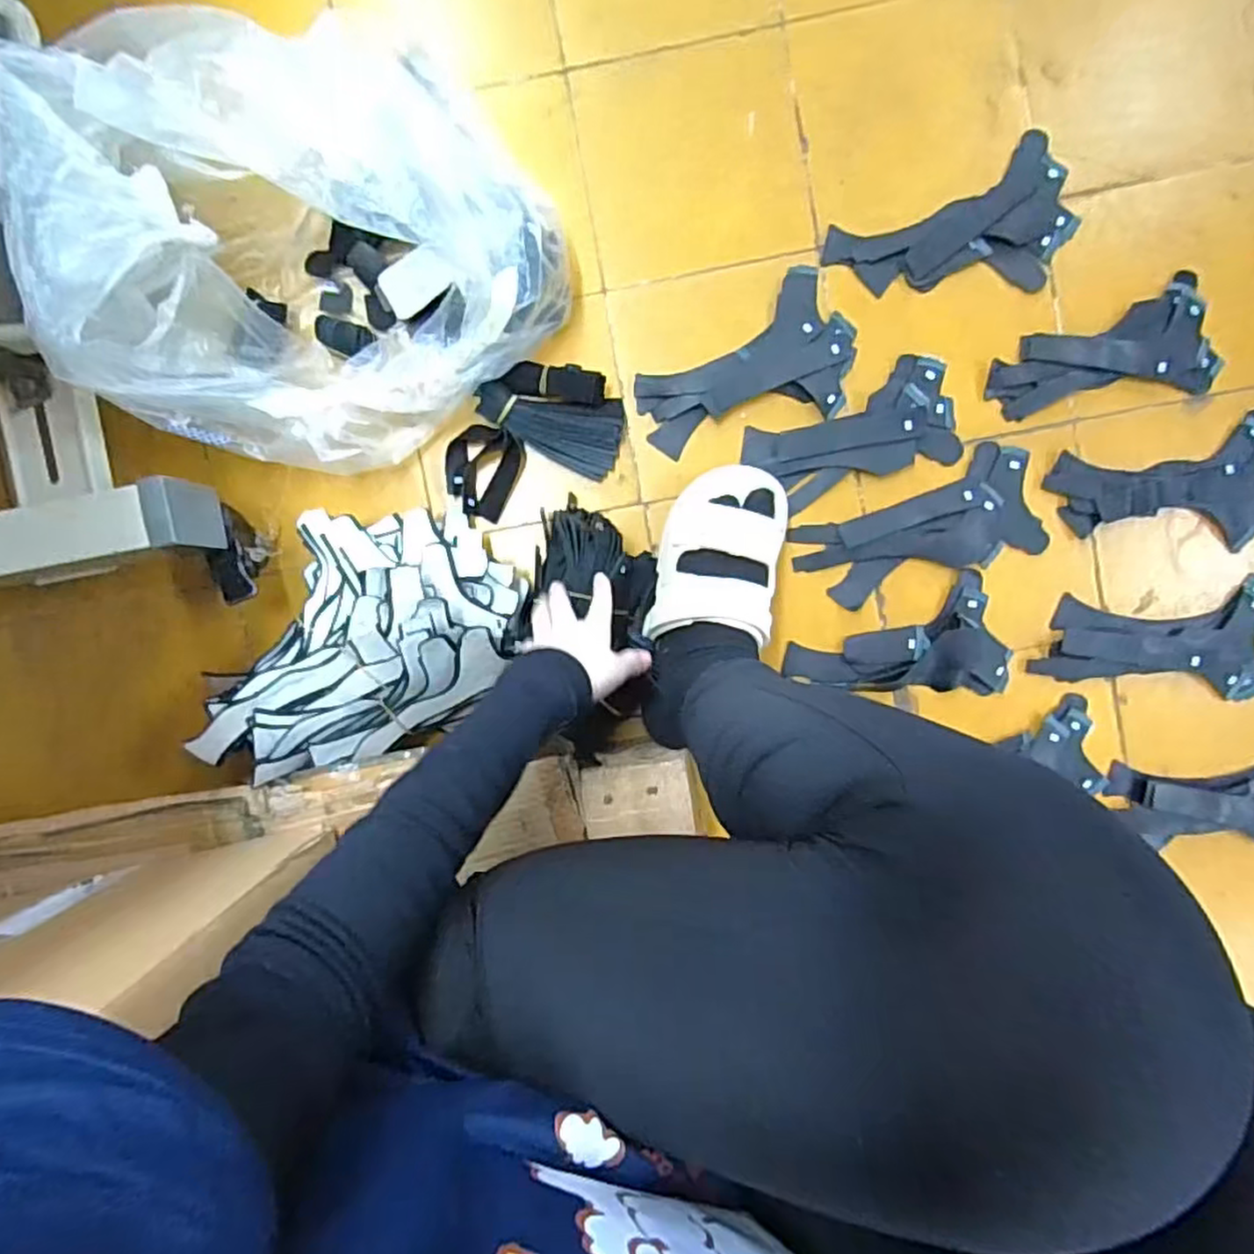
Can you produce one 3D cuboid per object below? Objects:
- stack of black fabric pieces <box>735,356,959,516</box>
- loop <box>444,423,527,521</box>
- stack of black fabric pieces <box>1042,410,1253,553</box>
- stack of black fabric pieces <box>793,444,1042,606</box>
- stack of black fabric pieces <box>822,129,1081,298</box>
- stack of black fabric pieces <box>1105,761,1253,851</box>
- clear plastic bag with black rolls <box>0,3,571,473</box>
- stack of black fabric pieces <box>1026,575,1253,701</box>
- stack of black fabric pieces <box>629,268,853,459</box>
[{"bbox_3d":[0.208,-0.177,0.653,0.190,0.014,0.097,-18,92,2],"label":"stack of black fabric pieces"},{"bbox_3d":[-0.134,-0.145,0.661,0.070,0.018,0.082,13,93,0],"label":"loop"},{"bbox_3d":[0.499,-0.121,0.647,0.205,0.011,0.109,-12,93,2],"label":"stack of black fabric pieces"},{"bbox_3d":[0.270,-0.090,0.659,0.222,0.009,0.100,-17,92,2],"label":"stack of black fabric pieces"},{"bbox_3d":[0.300,-0.347,0.640,0.215,0.010,0.118,-23,92,2],"label":"stack of black fabric pieces"},{"bbox_3d":[0.556,0.162,0.663,0.195,0.011,0.110,-8,93,2],"label":"stack of black fabric pieces"},{"bbox_3d":[-0.246,-0.292,0.545,0.360,0.216,0.274,-34,92,3],"label":"clear plastic bag with black rolls"},{"bbox_3d":[0.487,0.012,0.654,0.210,0.013,0.102,-1,93,1],"label":"stack of black fabric pieces"},{"bbox_3d":[0.112,-0.230,0.653,0.199,0.009,0.123,-28,92,2],"label":"stack of black fabric pieces"}]

